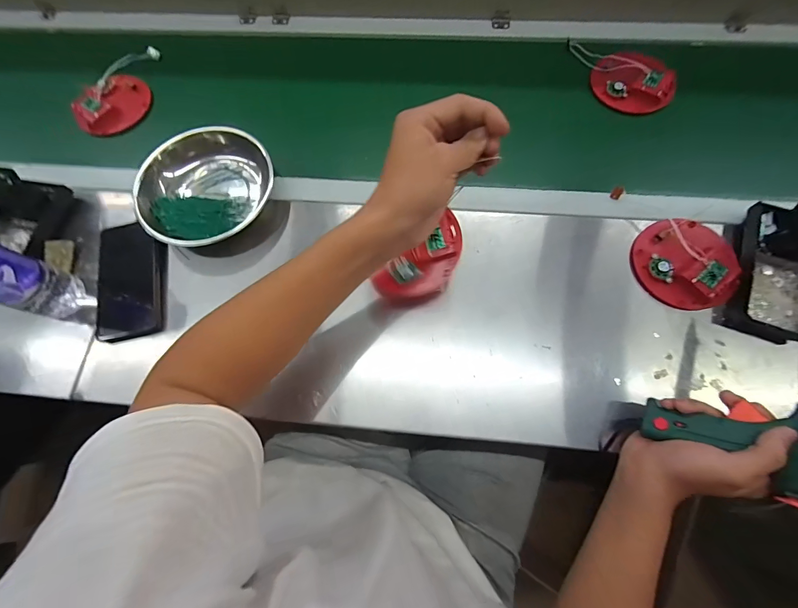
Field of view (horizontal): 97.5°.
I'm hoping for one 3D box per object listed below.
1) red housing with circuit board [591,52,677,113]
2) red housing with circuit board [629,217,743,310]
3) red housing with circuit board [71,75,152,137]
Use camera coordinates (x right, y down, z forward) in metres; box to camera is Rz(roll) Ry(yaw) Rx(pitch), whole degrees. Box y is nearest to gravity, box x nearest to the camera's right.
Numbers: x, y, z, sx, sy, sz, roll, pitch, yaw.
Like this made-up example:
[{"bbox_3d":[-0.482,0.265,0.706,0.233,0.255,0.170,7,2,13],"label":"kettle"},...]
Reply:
[{"bbox_3d":[0.361,-0.340,0.543,0.116,0.027,0.083,14,97,11],"label":"red housing with circuit board"},{"bbox_3d":[0.358,-0.058,0.433,0.114,0.021,0.122,18,73,8],"label":"red housing with circuit board"},{"bbox_3d":[-0.469,-0.330,0.572,0.116,0.029,0.099,-39,74,-10],"label":"red housing with circuit board"}]

